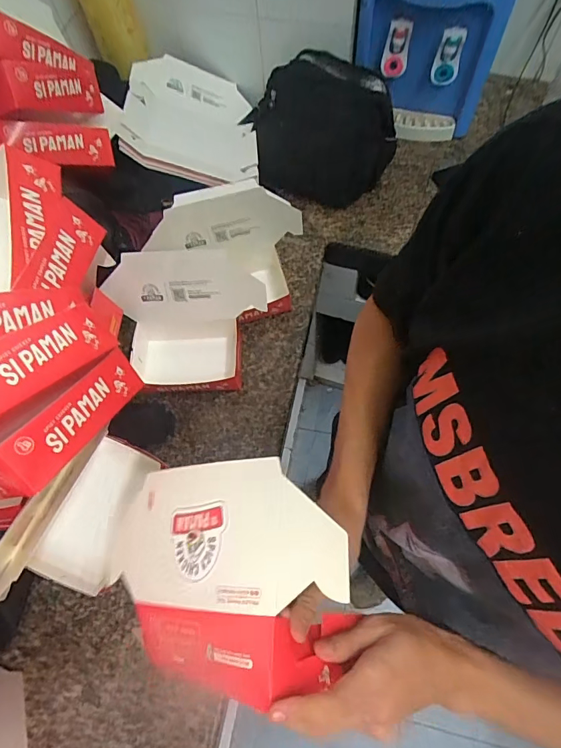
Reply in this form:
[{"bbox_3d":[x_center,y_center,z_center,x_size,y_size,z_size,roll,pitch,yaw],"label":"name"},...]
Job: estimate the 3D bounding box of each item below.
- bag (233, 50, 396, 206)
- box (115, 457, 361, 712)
[{"bbox_3d":[0.083,-0.503,0.887,0.283,0.203,0.230,-4,66,1],"label":"bag"},{"bbox_3d":[-0.052,0.176,0.404,0.266,0.080,0.186,3,71,35],"label":"box"}]

